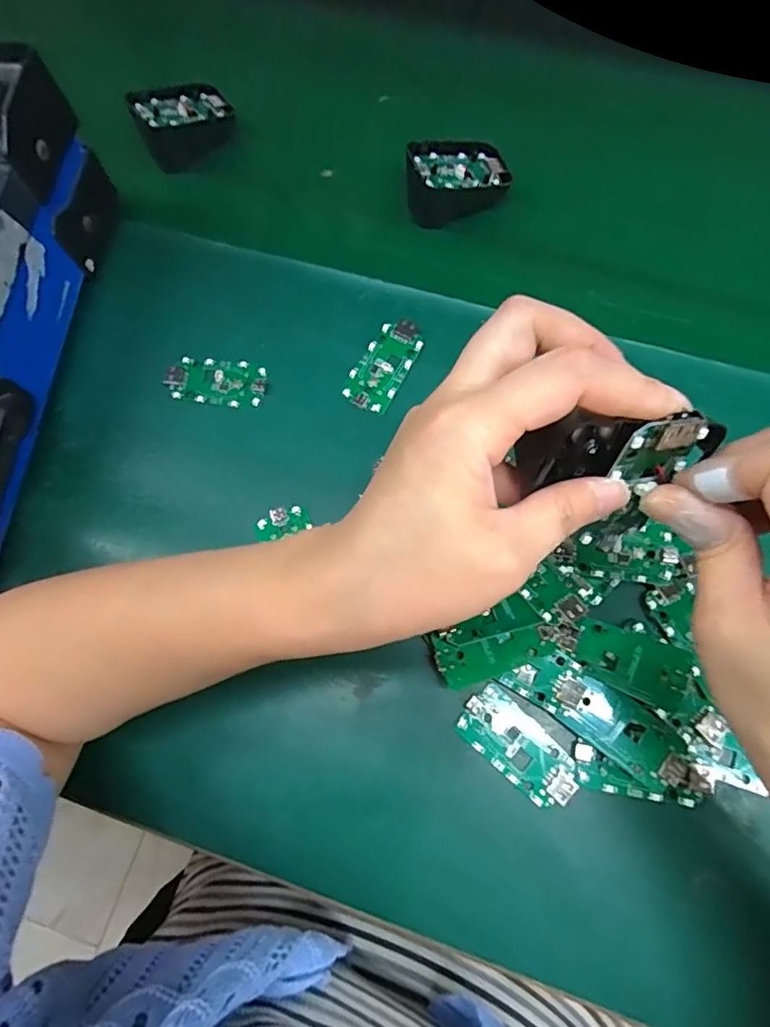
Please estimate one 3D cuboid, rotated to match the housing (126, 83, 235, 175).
[{"bbox_3d":[-0.151,-0.294,0.410,0.073,0.041,0.040,-40,76,-9],"label":"housing"}]

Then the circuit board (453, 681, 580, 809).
[{"bbox_3d":[0.069,0.120,0.281,0.064,0.004,0.031,41,79,13],"label":"circuit board"}]

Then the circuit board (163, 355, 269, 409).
[{"bbox_3d":[-0.106,-0.084,0.351,0.061,0.007,0.032,10,74,5],"label":"circuit board"}]

